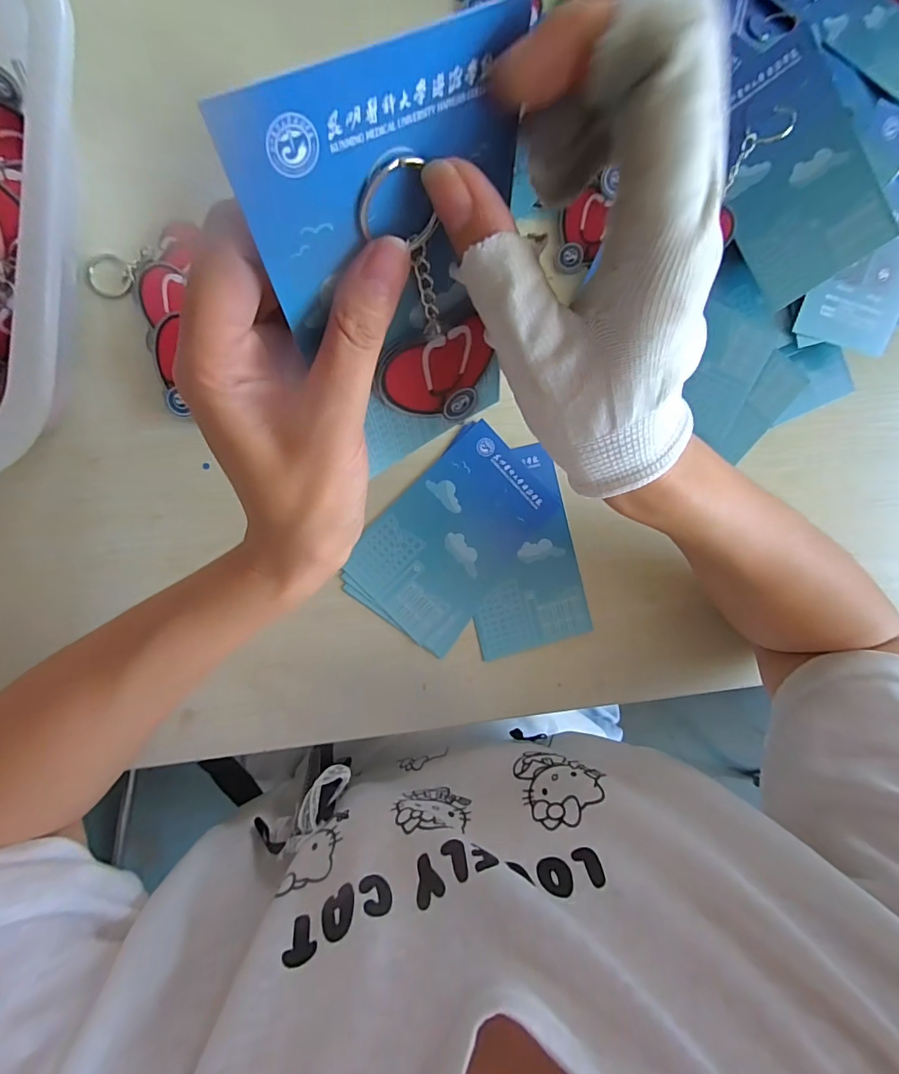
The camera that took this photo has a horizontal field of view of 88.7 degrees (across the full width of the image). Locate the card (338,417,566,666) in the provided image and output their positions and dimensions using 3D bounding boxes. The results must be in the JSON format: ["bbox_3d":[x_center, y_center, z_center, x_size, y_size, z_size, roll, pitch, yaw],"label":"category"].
[{"bbox_3d":[0.006,0.000,0.303,0.088,0.004,0.131,44,85,-7],"label":"card"}]

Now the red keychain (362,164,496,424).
[{"bbox_3d":[-0.009,-0.073,0.162,0.044,0.102,0.007,-40,66,-6],"label":"red keychain"}]

